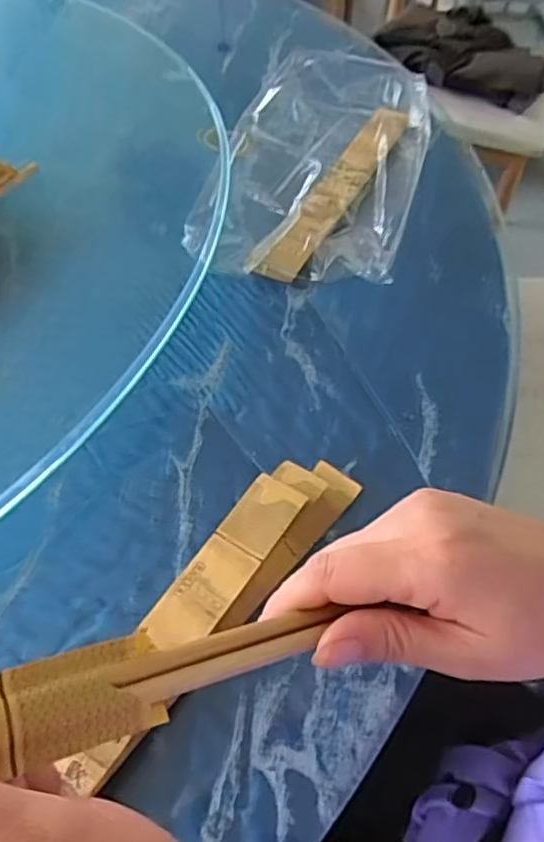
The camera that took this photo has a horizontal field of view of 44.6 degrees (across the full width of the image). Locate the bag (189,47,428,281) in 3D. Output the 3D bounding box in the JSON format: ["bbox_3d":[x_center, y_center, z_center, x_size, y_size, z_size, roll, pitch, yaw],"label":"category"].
[{"bbox_3d":[0.040,-0.224,0.568,0.173,0.050,0.287,13,52,9],"label":"bag"}]

